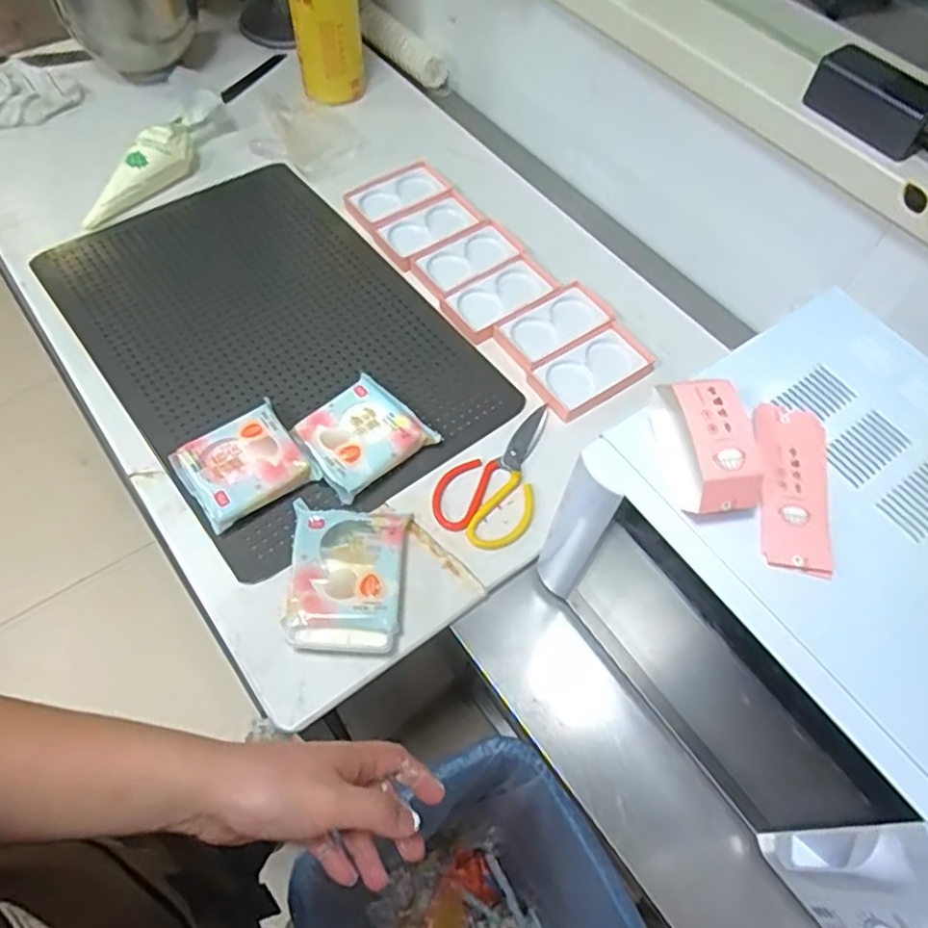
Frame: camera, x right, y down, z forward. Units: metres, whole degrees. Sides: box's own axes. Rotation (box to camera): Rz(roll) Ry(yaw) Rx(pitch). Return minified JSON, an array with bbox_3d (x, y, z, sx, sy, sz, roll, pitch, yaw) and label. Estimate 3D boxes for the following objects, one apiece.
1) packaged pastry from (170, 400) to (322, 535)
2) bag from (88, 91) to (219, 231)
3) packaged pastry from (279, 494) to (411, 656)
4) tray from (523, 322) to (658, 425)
[{"bbox_3d":[-0.241,-0.002,0.730,0.125,0.034,0.111,-29,65,-18],"label":"packaged pastry"},{"bbox_3d":[-0.452,-0.460,0.998,0.069,0.062,0.304,24,61,11],"label":"bag"},{"bbox_3d":[-0.119,0.115,0.681,0.112,0.035,0.142,2,59,-1],"label":"packaged pastry"},{"bbox_3d":[0.162,-0.120,0.850,0.154,0.021,0.089,-29,65,-18],"label":"tray"}]

